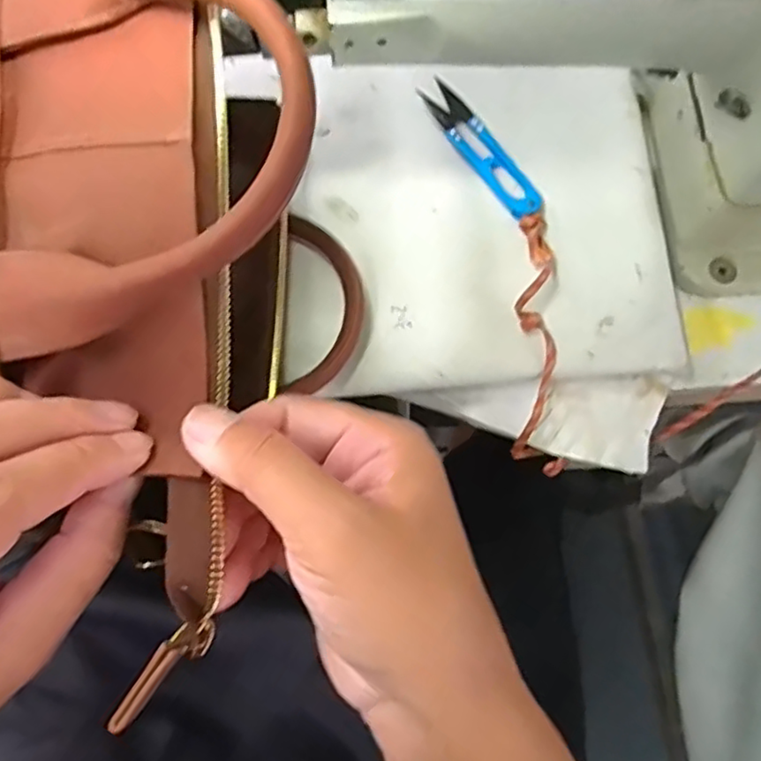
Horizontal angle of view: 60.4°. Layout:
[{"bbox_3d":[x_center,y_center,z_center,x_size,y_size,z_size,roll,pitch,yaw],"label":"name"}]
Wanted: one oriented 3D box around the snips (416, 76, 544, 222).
[{"bbox_3d":[0.056,-0.130,0.364,0.023,0.008,0.099,-33,77,-9],"label":"snips"}]

